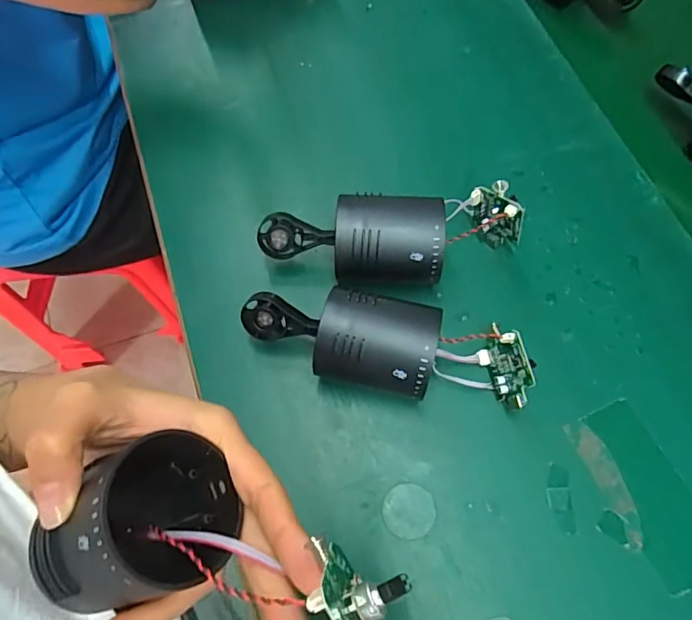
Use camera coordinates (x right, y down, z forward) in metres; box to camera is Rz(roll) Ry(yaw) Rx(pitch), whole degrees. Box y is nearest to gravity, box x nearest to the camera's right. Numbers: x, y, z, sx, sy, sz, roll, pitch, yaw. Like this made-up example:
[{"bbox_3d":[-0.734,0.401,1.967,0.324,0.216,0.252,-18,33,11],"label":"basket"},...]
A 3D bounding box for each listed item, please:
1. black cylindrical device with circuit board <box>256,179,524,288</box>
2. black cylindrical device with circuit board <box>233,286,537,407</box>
[{"bbox_3d":[0.030,-0.042,0.334,0.168,0.054,0.057,-5,67,-1],"label":"black cylindrical device with circuit board"},{"bbox_3d":[0.021,0.025,0.306,0.167,0.053,0.051,7,67,4],"label":"black cylindrical device with circuit board"}]

